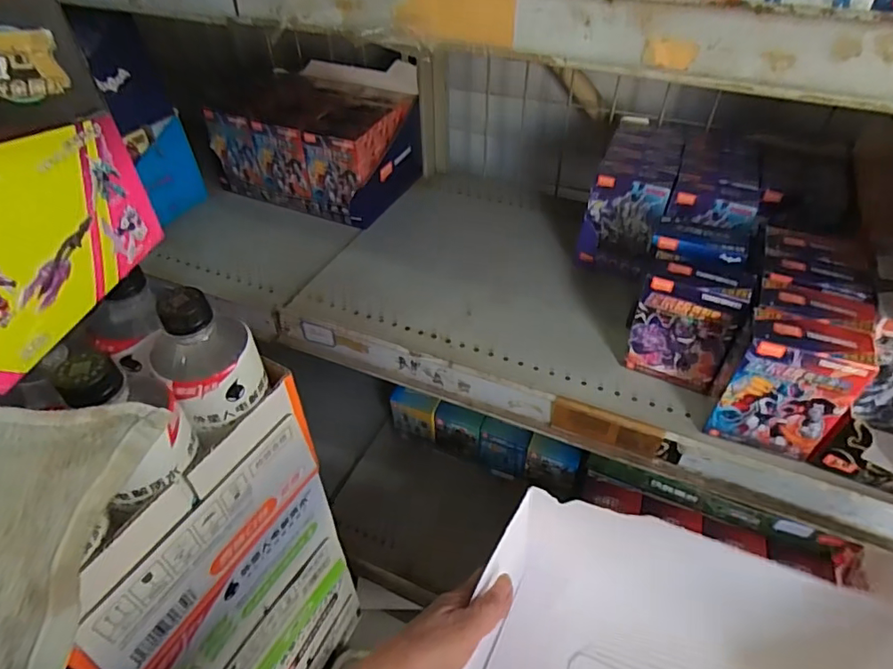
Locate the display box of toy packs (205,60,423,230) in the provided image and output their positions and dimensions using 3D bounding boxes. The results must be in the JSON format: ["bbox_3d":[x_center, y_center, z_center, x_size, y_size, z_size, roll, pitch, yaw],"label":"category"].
[{"bbox_3d":[-0.156,-0.249,0.684,0.218,0.114,0.177,19,48,19],"label":"display box of toy packs"}]

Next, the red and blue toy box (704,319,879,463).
[{"bbox_3d":[0.243,0.042,0.384,0.073,0.108,0.033,15,47,15],"label":"red and blue toy box"}]

